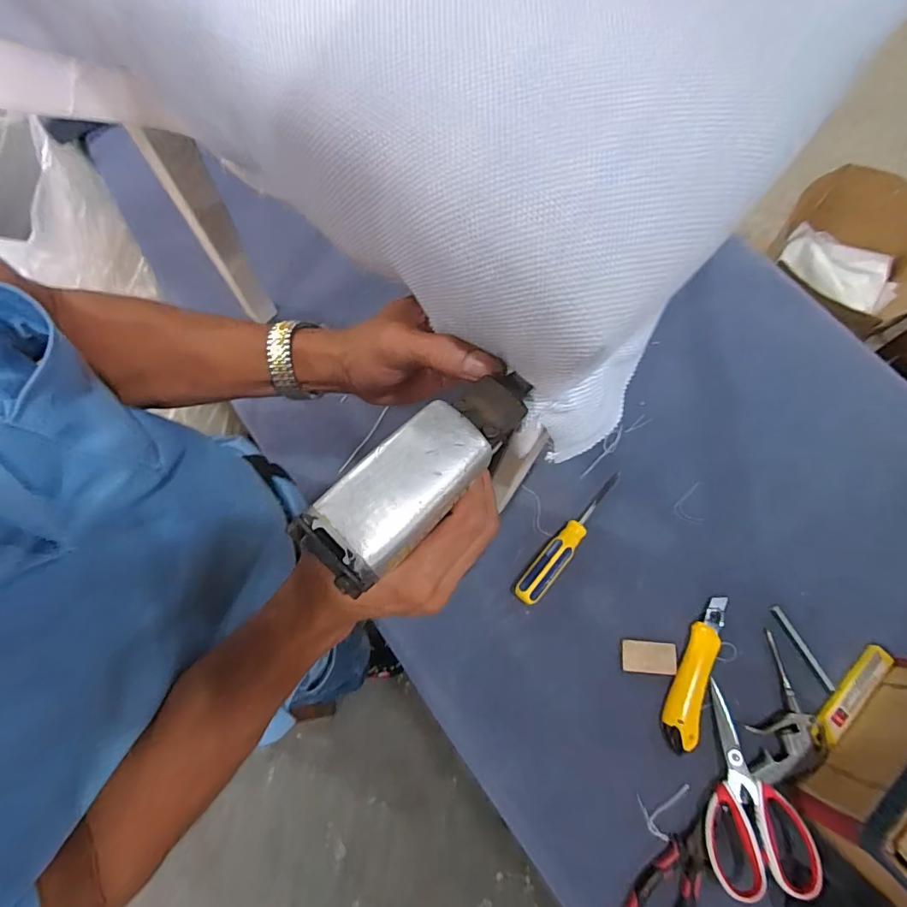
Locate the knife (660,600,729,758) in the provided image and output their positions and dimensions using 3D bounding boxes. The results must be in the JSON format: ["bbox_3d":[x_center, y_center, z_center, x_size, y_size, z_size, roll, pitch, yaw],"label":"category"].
[{"bbox_3d":[0.275,0.247,0.554,0.042,0.016,0.173,21,74,6],"label":"knife"}]

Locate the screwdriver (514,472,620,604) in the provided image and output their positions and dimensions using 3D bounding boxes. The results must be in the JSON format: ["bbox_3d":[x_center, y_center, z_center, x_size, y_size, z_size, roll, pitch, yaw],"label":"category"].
[{"bbox_3d":[0.144,0.099,0.592,0.028,0.024,0.198,39,77,11],"label":"screwdriver"}]

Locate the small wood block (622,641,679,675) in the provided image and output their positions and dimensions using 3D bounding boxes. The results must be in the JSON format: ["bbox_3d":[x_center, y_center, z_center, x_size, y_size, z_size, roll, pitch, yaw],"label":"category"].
[{"bbox_3d":[0.227,0.235,0.559,0.057,0.007,0.034,2,73,0],"label":"small wood block"}]

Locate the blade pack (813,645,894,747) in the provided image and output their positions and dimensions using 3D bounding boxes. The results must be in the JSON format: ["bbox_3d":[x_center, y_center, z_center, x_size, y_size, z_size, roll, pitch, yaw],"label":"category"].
[{"bbox_3d":[0.446,0.270,0.543,0.130,0.007,0.027,-43,58,-11],"label":"blade pack"}]

